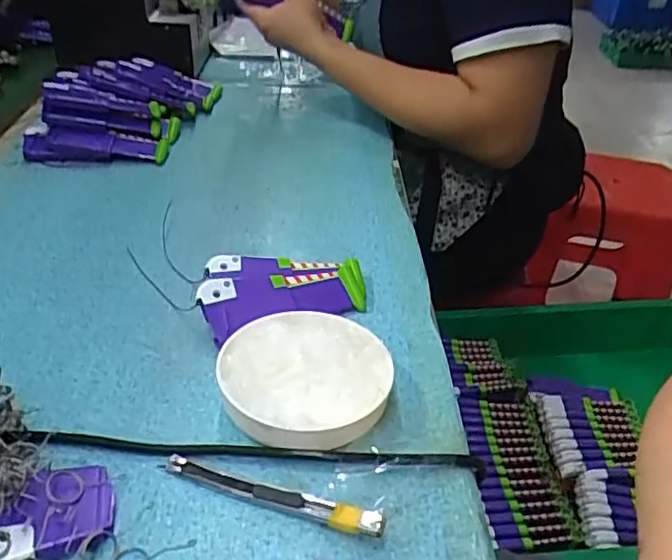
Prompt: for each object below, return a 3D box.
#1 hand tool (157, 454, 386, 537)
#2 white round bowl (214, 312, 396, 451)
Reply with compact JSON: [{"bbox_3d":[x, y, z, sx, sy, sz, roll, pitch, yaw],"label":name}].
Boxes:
[{"bbox_3d":[-0.036,0.113,0.343,0.127,0.018,0.015,13,37,14],"label":"hand tool"},{"bbox_3d":[-0.020,0.064,0.404,0.101,0.030,0.106,2,36,-1],"label":"white round bowl"}]

